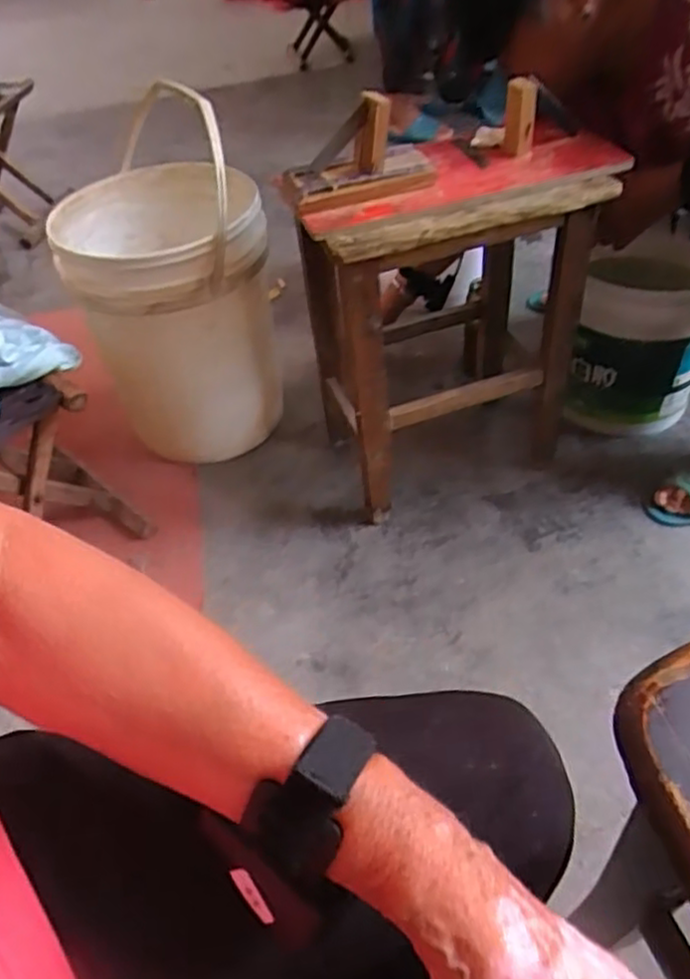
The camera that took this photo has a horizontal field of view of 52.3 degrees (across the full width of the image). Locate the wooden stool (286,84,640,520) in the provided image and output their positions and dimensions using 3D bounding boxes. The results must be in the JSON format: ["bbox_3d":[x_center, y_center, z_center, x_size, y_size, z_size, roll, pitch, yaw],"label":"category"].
[{"bbox_3d":[0.138,-0.240,0.964,0.374,0.501,0.232,-20,47,-12],"label":"wooden stool"}]

